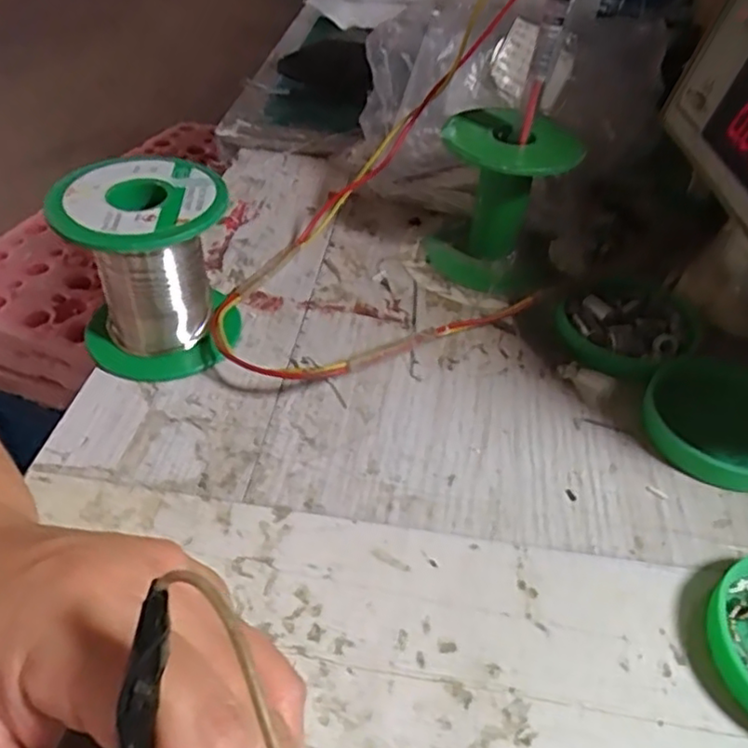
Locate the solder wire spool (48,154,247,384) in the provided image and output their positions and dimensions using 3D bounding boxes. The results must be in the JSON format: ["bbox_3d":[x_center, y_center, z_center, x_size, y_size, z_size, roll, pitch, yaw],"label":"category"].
[{"bbox_3d":[-0.094,-0.043,0.282,0.065,0.073,0.065,2,44,-2],"label":"solder wire spool"}]

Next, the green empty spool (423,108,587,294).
[{"bbox_3d":[0.063,-0.091,0.340,0.063,0.075,0.063,2,44,-2],"label":"green empty spool"}]

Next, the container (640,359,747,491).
[{"bbox_3d":[0.144,0.020,0.273,0.063,0.018,0.058,35,52,28],"label":"container"}]

